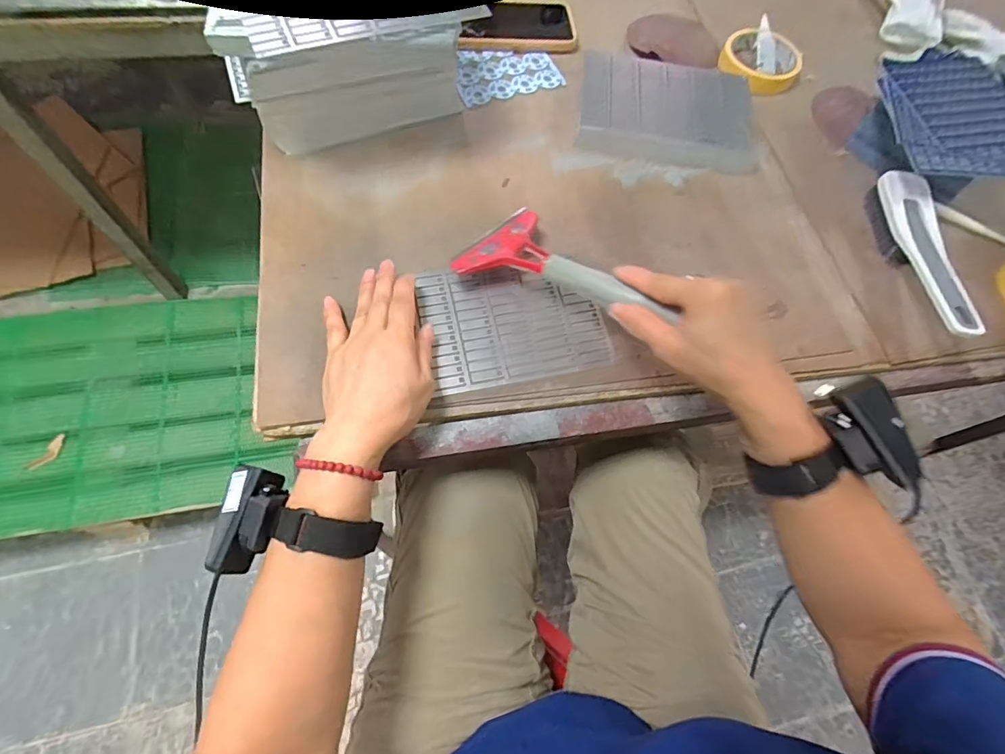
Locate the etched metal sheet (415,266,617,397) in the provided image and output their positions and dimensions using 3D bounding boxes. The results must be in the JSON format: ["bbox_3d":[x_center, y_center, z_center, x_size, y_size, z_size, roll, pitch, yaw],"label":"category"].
[{"bbox_3d":[0.010,-0.051,0.436,0.151,0.004,0.115,-11,68,-10],"label":"etched metal sheet"}]

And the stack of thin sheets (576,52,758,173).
[{"bbox_3d":[0.187,-0.303,0.546,0.197,0.028,0.150,8,66,-2],"label":"stack of thin sheets"}]

